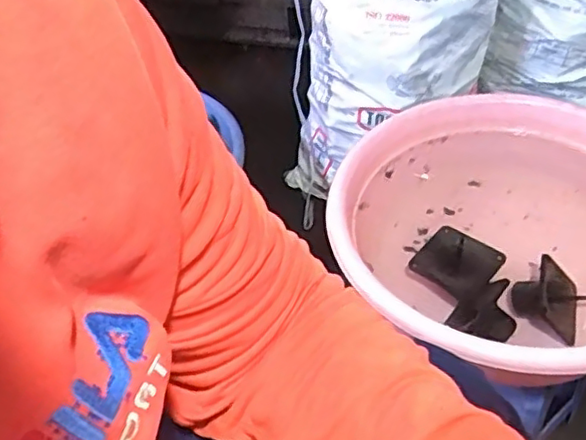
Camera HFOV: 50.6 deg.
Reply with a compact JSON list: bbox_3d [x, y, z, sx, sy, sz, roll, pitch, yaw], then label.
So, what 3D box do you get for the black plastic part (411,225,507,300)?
[{"bbox_3d":[0.200,0.050,0.756,0.087,0.010,0.093,32,56,27],"label":"black plastic part"}]

